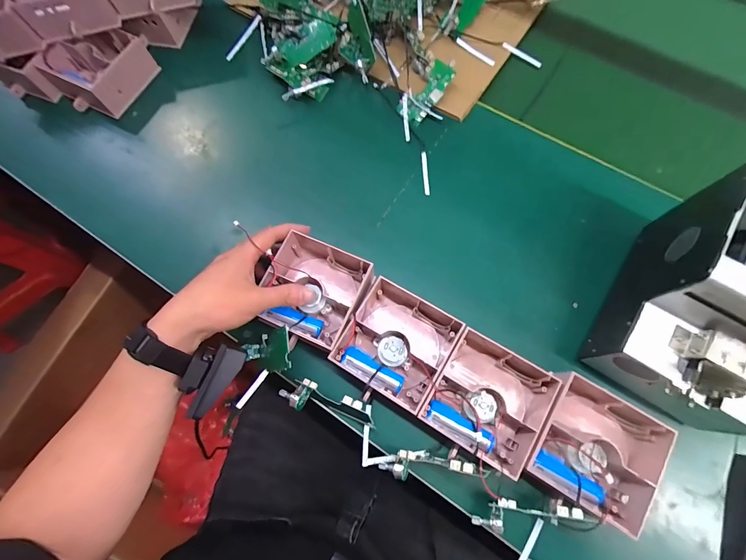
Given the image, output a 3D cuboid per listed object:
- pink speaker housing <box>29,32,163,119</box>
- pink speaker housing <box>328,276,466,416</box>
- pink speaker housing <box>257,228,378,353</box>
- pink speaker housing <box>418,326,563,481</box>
[{"bbox_3d":[-0.376,-0.298,0.502,0.097,0.055,0.130,22,74,8],"label":"pink speaker housing"},{"bbox_3d":[0.025,0.064,0.370,0.102,0.036,0.108,26,75,9],"label":"pink speaker housing"},{"bbox_3d":[-0.062,0.012,0.393,0.107,0.051,0.109,20,74,8],"label":"pink speaker housing"},{"bbox_3d":[0.115,0.116,0.351,0.105,0.039,0.105,31,75,11],"label":"pink speaker housing"}]

